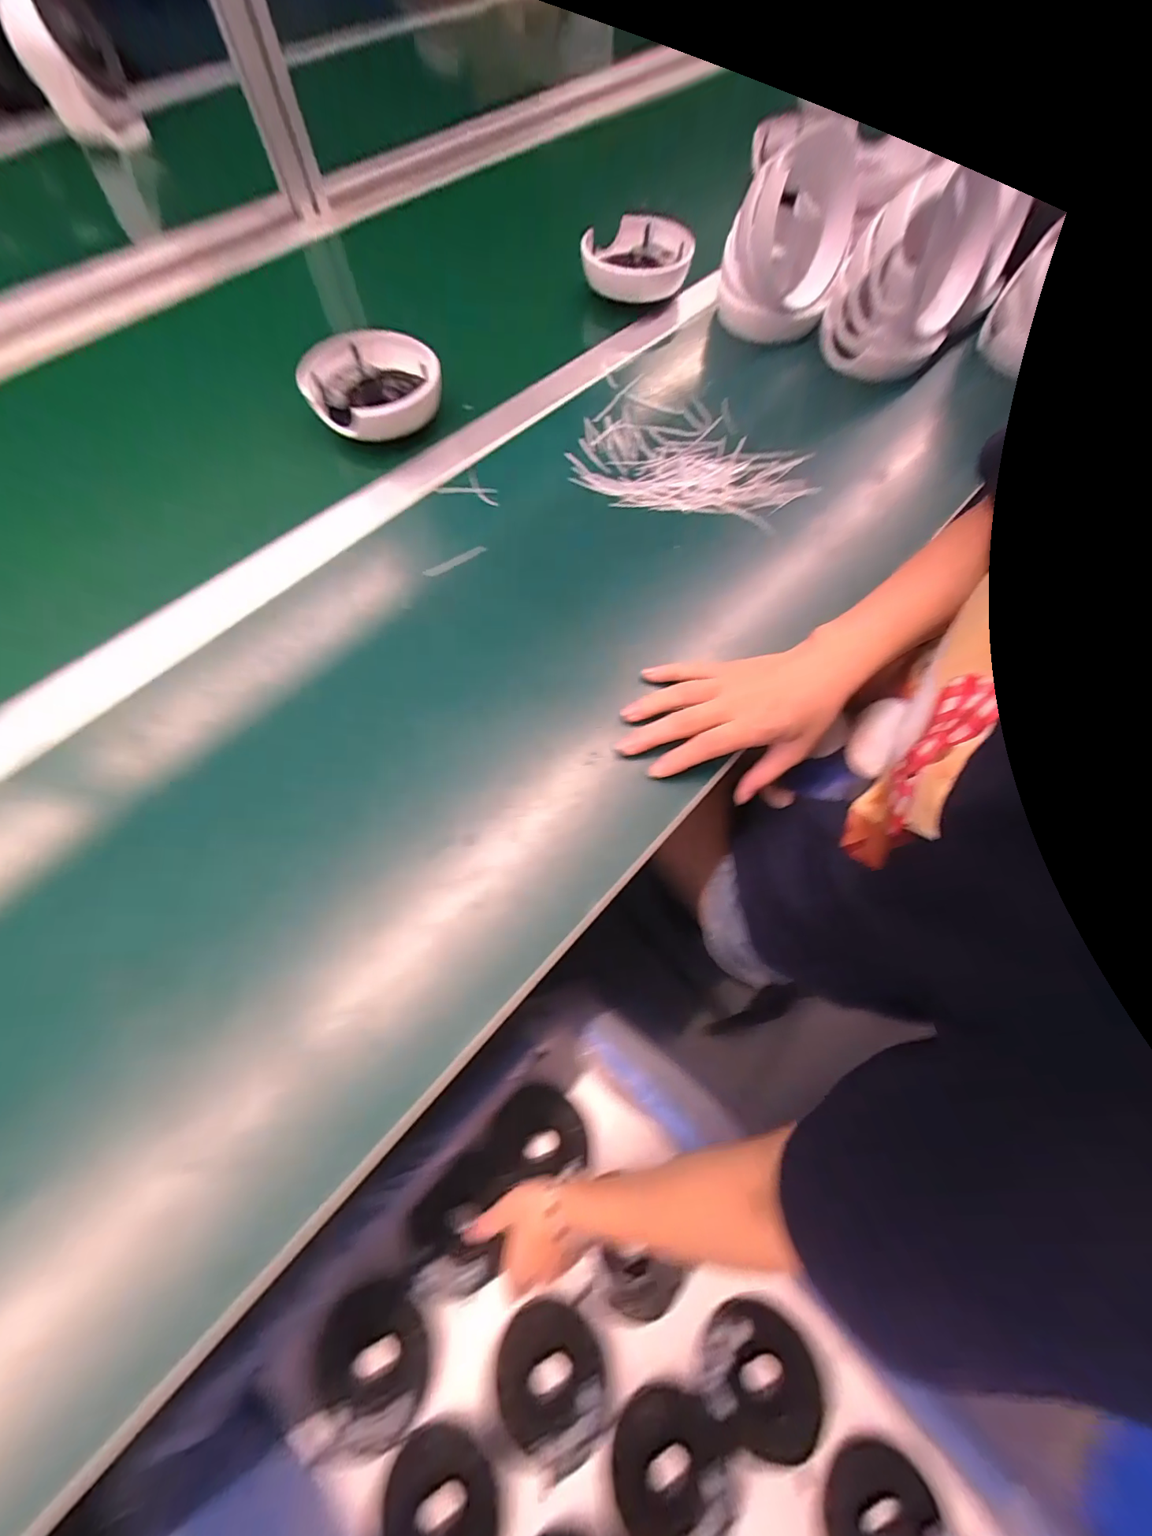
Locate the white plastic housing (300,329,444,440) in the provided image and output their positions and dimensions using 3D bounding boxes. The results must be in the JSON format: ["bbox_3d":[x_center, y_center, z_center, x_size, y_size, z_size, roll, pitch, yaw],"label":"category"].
[{"bbox_3d":[-0.183,-0.349,0.449,0.115,0.039,0.122,-15,68,-7],"label":"white plastic housing"}]

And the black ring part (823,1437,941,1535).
[{"bbox_3d":[0.236,0.588,0.387,0.069,0.013,0.083,33,71,13],"label":"black ring part"}]

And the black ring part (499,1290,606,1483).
[{"bbox_3d":[-0.021,0.510,0.417,0.090,0.021,0.091,0,67,0],"label":"black ring part"}]

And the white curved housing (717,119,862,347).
[{"bbox_3d":[0.218,-0.539,0.508,0.114,0.118,0.078,21,69,8],"label":"white curved housing"}]

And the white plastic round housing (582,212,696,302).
[{"bbox_3d":[0.071,-0.594,0.569,0.120,0.032,0.149,7,67,3],"label":"white plastic round housing"}]

